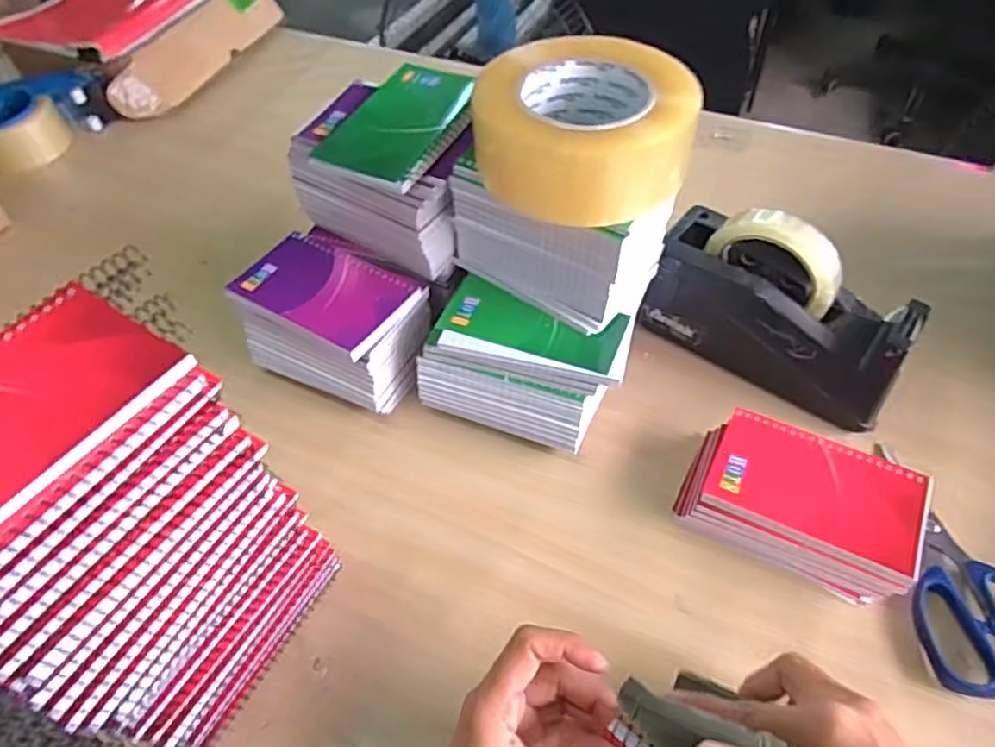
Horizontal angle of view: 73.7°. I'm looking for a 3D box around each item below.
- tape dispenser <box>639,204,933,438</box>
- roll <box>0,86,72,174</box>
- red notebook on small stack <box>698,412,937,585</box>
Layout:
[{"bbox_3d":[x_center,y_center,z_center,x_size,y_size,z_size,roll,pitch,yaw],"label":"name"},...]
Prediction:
[{"bbox_3d":[0.220,-0.053,0.521,0.190,0.125,0.090,23,56,21],"label":"tape dispenser"},{"bbox_3d":[-0.572,-0.291,0.791,0.099,0.061,0.093,-30,55,-20],"label":"roll"},{"bbox_3d":[0.210,0.075,0.436,0.128,0.007,0.081,22,57,21],"label":"red notebook on small stack"}]

